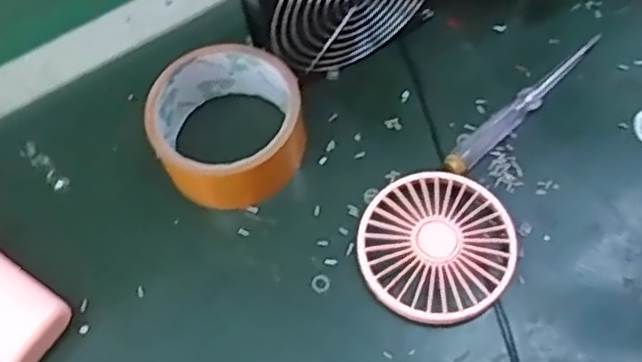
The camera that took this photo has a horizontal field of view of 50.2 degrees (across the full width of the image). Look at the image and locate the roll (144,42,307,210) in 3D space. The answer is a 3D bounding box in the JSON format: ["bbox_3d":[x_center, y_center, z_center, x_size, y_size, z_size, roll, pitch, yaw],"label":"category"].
[{"bbox_3d":[-0.057,-0.034,0.418,0.088,0.049,0.086,-1,64,3],"label":"roll"}]

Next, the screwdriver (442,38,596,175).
[{"bbox_3d":[0.128,-0.050,0.433,0.138,0.014,0.017,-40,68,-15],"label":"screwdriver"}]

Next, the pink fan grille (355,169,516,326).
[{"bbox_3d":[0.066,0.036,0.394,0.085,0.015,0.086,-1,64,3],"label":"pink fan grille"}]

